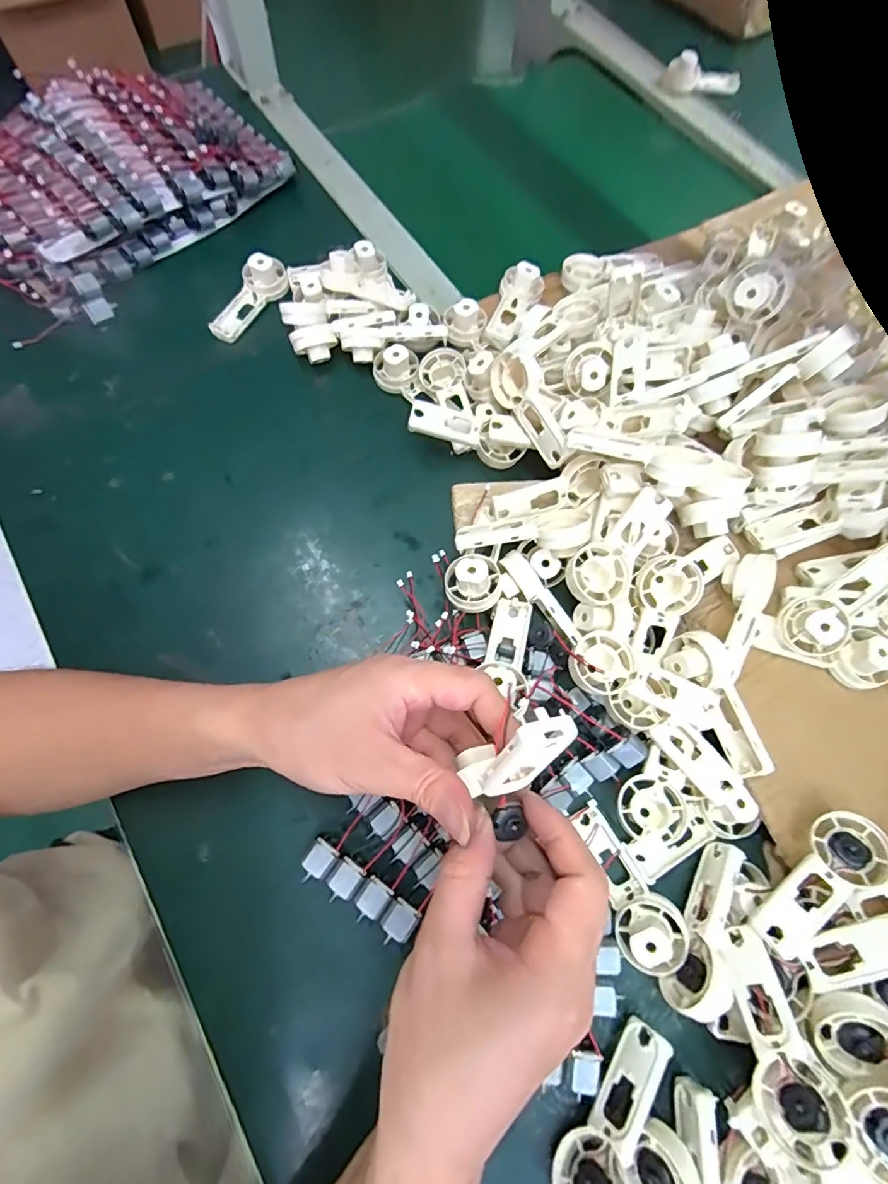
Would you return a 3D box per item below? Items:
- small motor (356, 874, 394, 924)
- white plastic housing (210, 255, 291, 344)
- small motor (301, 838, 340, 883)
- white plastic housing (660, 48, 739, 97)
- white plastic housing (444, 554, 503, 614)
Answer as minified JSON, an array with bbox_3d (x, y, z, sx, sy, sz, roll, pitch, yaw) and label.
[{"bbox_3d":[-0.043,0.185,0.302,0.017,0.007,0.025,33,71,9],"label":"small motor"},{"bbox_3d":[-0.178,-0.270,0.460,0.034,0.028,0.090,31,71,9],"label":"white plastic housing"},{"bbox_3d":[-0.076,0.166,0.310,0.016,0.015,0.025,33,71,9],"label":"small motor"},{"bbox_3d":[0.326,-0.642,0.623,0.105,0.031,0.036,-6,70,-5],"label":"white plastic housing"},{"bbox_3d":[0.022,-0.006,0.348,0.040,0.026,0.036,-20,72,-10],"label":"white plastic housing"}]

